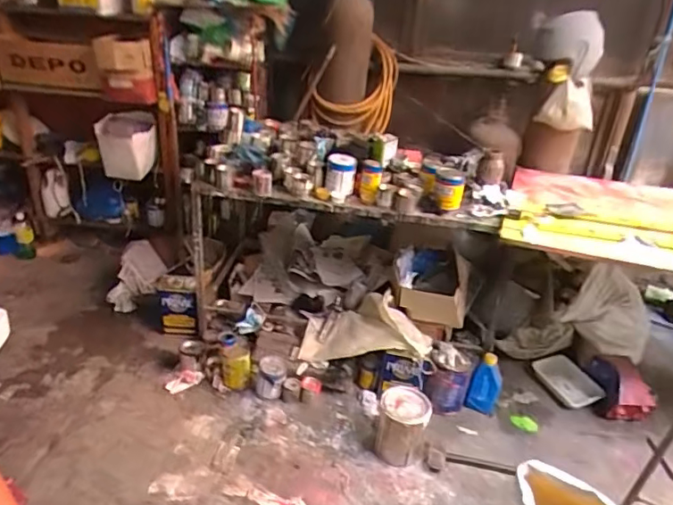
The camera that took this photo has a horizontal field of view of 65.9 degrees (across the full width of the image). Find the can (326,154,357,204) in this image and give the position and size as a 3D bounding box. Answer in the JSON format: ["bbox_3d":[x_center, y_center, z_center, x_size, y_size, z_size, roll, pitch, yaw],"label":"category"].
[{"bbox_3d":[0.014,-0.265,1.864,0.105,0.156,0.105,3,29,-2],"label":"can"}]

